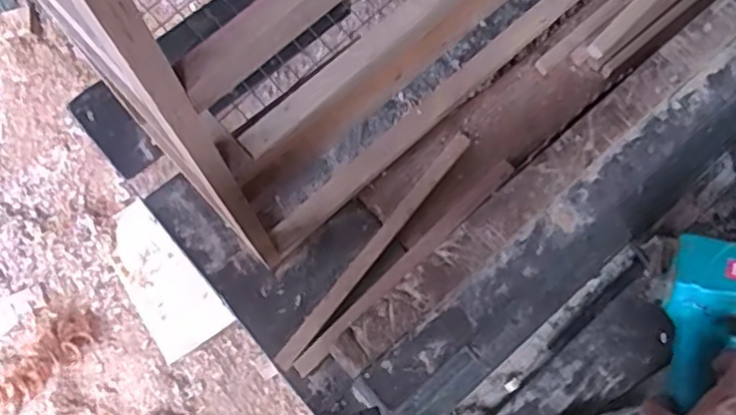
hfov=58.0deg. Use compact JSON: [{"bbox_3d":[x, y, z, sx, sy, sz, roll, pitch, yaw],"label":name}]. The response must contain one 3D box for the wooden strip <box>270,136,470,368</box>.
[{"bbox_3d":[0.009,0.037,0.637,0.017,0.011,0.282,36,74,12],"label":"wooden strip"}]

